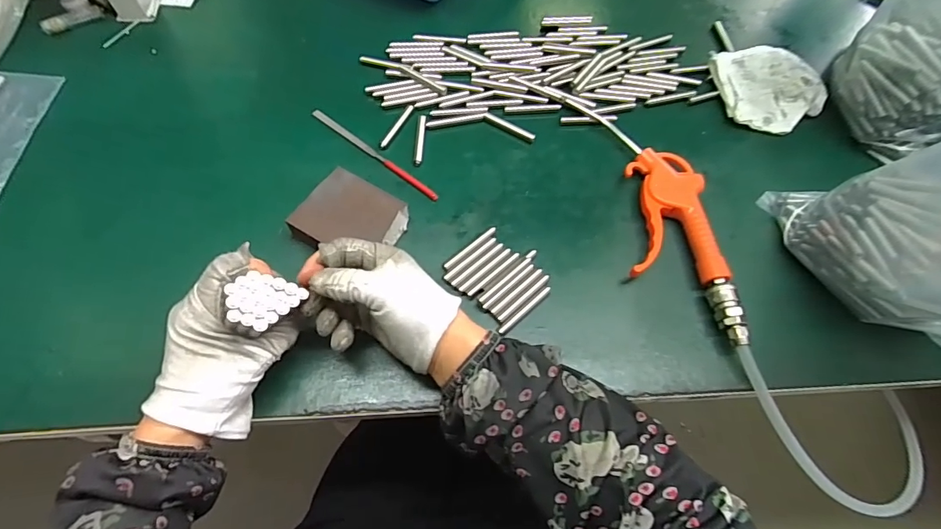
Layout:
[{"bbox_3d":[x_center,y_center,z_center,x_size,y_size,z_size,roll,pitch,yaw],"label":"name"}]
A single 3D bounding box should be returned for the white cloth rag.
[{"bbox_3d":[0.315,-0.190,0.491,0.105,0.021,0.110,-14,66,-10],"label":"white cloth rag"}]

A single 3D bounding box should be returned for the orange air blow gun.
[{"bbox_3d":[0.166,-0.055,0.412,0.086,0.028,0.262,-5,65,-6],"label":"orange air blow gun"}]

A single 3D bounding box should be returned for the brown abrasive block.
[{"bbox_3d":[-0.102,-0.036,0.389,0.078,0.023,0.075,28,66,10],"label":"brown abrasive block"}]

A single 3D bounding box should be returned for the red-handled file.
[{"bbox_3d":[-0.093,-0.107,0.437,0.160,0.006,0.008,37,68,14],"label":"red-handled file"}]

